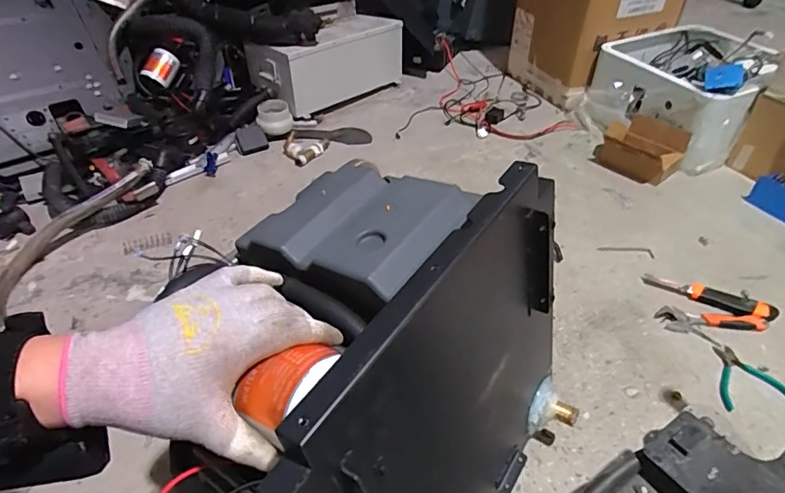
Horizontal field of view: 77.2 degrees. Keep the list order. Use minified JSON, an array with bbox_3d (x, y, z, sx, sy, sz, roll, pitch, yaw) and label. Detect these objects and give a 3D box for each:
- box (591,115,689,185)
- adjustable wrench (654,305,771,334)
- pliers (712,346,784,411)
[{"bbox_3d":[0.630,-0.257,1.254,0.152,0.093,0.193,-28,51,-29],"label":"box"},{"bbox_3d":[0.567,0.130,0.875,0.178,0.012,0.055,1,42,3],"label":"adjustable wrench"},{"bbox_3d":[0.563,0.207,0.792,0.112,0.007,0.113,-3,42,-1],"label":"pliers"}]

